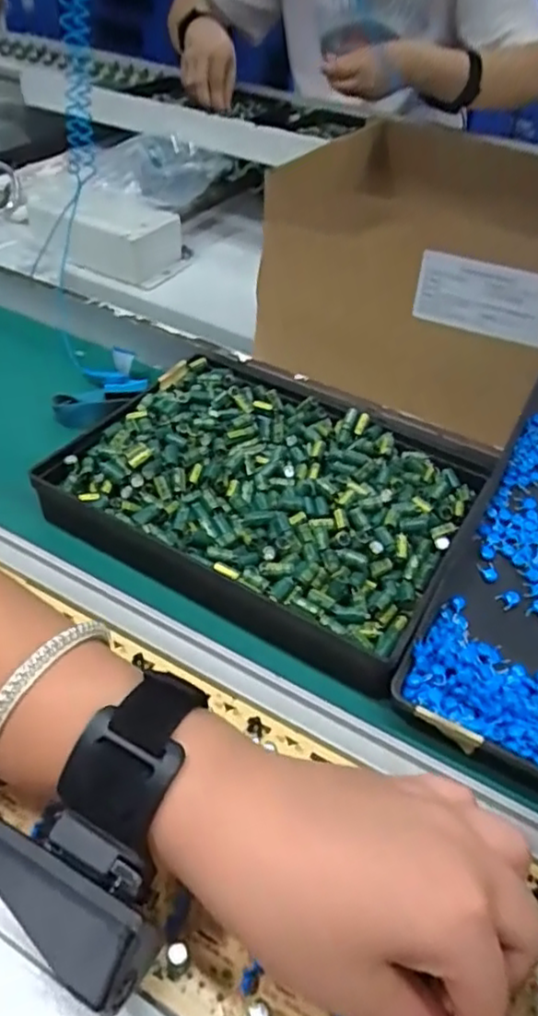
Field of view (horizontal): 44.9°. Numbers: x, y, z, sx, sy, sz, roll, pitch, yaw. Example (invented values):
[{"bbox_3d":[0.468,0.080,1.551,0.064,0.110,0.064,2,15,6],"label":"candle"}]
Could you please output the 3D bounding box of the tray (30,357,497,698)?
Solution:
[{"bbox_3d":[0.000,-0.015,0.382,0.220,0.032,0.178,24,48,18],"label":"tray"}]

